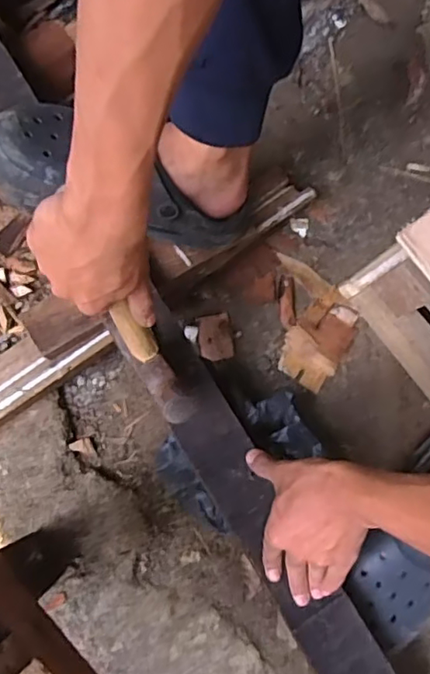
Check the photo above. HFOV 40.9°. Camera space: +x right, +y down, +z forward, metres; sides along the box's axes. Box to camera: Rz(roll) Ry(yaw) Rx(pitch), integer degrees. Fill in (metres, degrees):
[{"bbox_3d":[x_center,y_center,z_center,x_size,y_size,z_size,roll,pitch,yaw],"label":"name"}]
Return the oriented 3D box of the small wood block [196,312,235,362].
[{"bbox_3d":[0.000,0.001,0.725,0.043,0.007,0.056,-10,93,8],"label":"small wood block"}]

